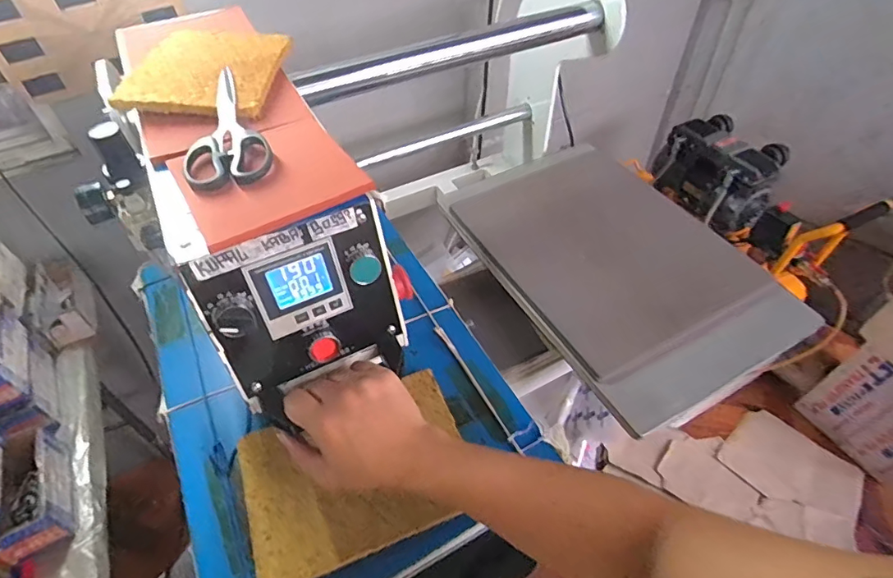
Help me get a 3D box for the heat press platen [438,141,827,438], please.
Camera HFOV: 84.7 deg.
[{"bbox_3d":[0.284,-0.073,0.894,0.378,0.055,0.604,-22,52,-18],"label":"heat press platen"}]

